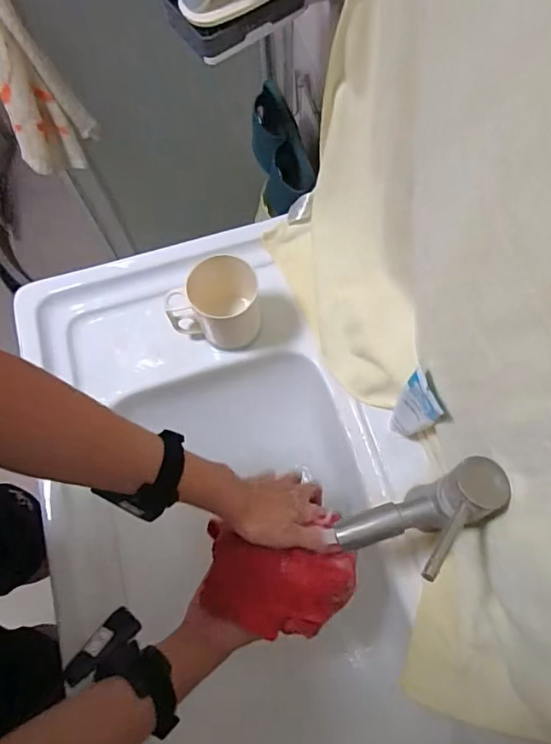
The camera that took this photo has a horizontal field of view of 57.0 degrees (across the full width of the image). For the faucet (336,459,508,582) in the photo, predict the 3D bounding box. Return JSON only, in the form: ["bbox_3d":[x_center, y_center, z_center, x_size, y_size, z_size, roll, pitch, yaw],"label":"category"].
[{"bbox_3d":[0.130,0.135,0.431,0.134,0.093,0.071,-25,71,-6],"label":"faucet"}]

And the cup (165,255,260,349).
[{"bbox_3d":[-0.075,-0.076,0.613,0.113,0.105,0.073,-19,71,-4],"label":"cup"}]

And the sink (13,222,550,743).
[{"bbox_3d":[-0.020,0.215,0.568,0.461,0.153,0.816,-16,71,-3],"label":"sink"}]

